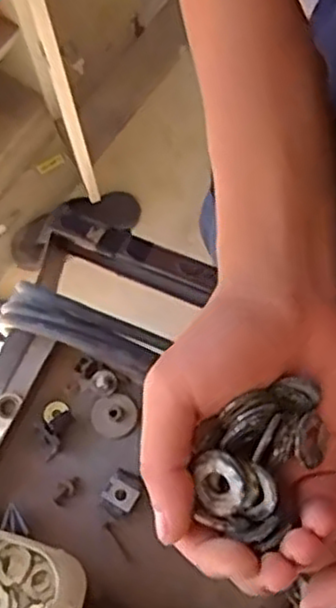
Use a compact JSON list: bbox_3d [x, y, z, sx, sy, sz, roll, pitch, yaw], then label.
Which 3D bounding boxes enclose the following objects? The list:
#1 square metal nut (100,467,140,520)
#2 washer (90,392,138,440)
[{"bbox_3d":[-0.031,0.123,0.472,0.022,0.004,0.028,34,75,14],"label":"square metal nut"},{"bbox_3d":[-0.037,0.076,0.496,0.030,0.006,0.031,-37,72,-10],"label":"washer"}]

